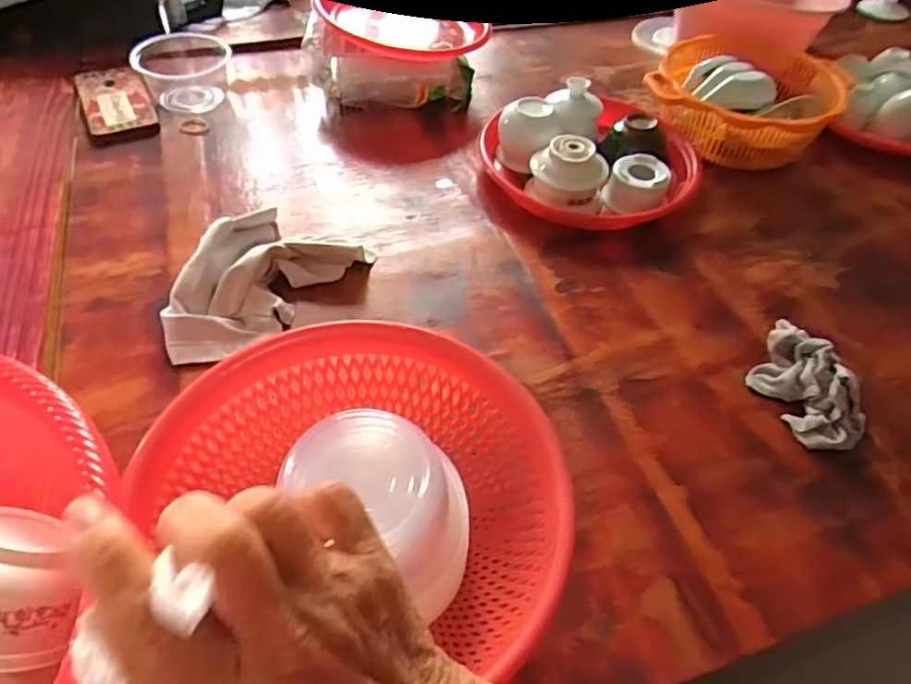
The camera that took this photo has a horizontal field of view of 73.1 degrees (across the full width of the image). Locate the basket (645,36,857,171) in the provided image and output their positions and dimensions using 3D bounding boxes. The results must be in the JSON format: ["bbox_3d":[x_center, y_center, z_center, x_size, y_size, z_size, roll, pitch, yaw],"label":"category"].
[{"bbox_3d":[0.353,-0.294,0.766,0.211,0.075,0.190,26,54,17],"label":"basket"}]

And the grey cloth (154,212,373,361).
[{"bbox_3d":[-0.186,-0.061,0.568,0.107,0.047,0.198,34,57,23],"label":"grey cloth"}]

